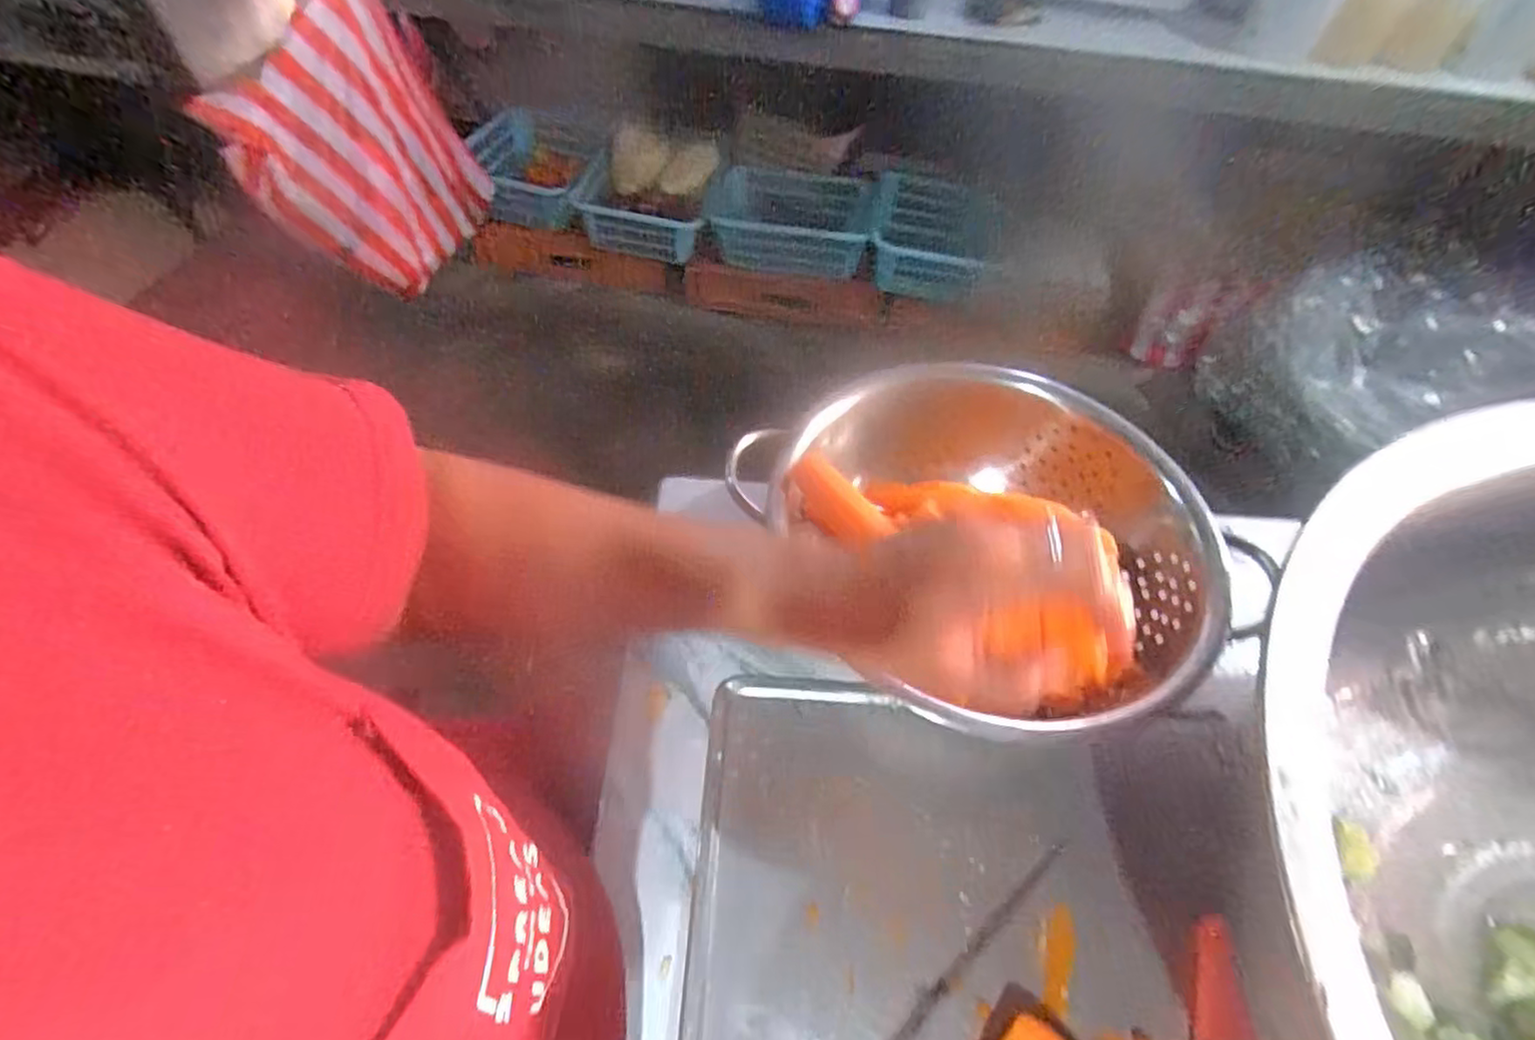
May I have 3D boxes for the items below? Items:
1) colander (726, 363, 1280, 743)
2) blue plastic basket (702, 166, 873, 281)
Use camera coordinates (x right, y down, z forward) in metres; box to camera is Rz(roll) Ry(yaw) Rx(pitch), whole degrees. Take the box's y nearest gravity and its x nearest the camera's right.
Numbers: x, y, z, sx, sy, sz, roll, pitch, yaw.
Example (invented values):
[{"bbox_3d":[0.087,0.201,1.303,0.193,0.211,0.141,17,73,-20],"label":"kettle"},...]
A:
[{"bbox_3d":[0.145,0.012,0.442,0.264,0.088,0.259,1,55,-2],"label":"colander"},{"bbox_3d":[0.048,-0.737,1.655,0.398,0.143,0.258,8,55,3],"label":"blue plastic basket"}]

